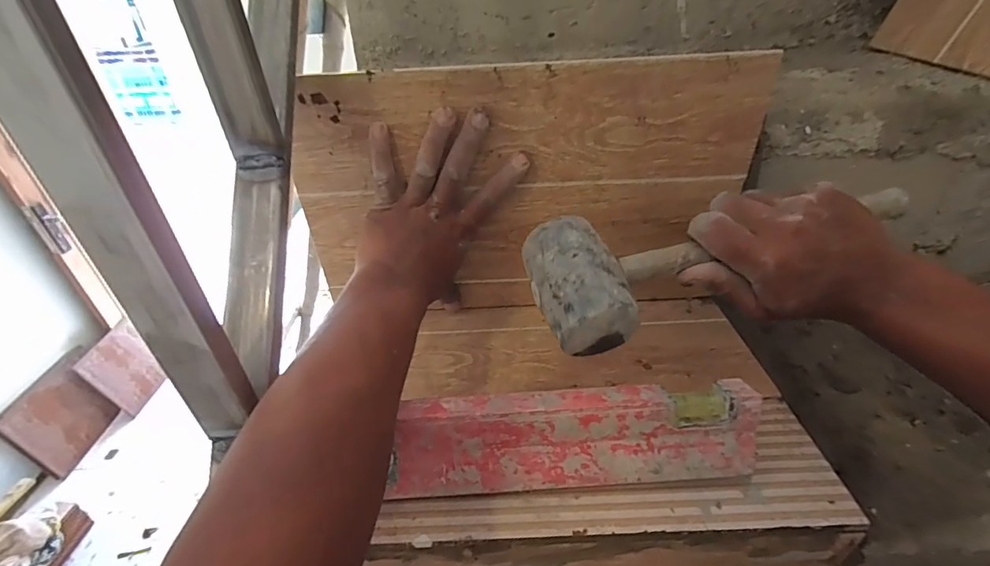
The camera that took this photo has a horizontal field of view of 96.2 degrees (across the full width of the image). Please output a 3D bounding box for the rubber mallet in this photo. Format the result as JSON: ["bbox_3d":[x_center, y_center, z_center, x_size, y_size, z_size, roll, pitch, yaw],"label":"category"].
[{"bbox_3d":[0.163,-0.025,0.320,0.290,0.055,0.081,-14,36,-12],"label":"rubber mallet"}]

